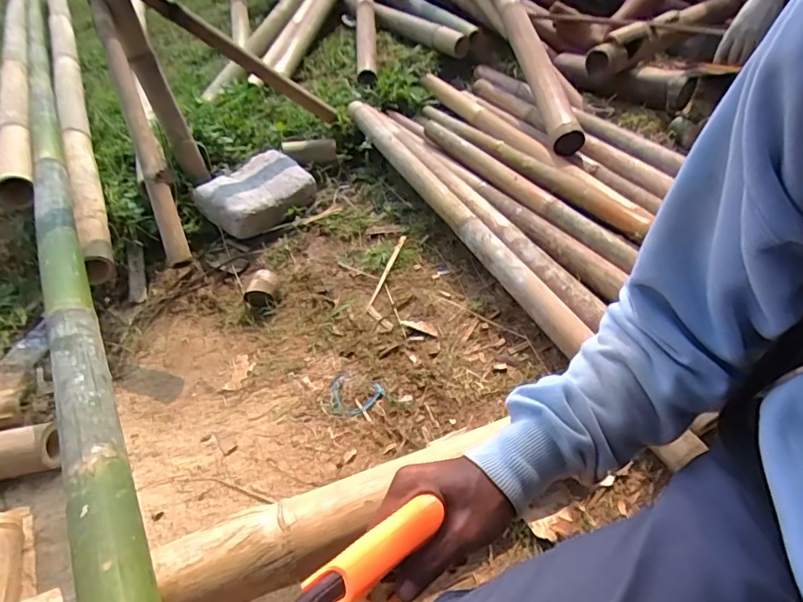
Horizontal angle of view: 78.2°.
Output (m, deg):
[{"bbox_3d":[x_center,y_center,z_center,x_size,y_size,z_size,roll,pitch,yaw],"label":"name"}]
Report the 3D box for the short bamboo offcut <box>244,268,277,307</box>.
[{"bbox_3d":[-0.286,-0.023,1.019,0.059,0.055,0.077,2,46,12],"label":"short bamboo offcut"}]

